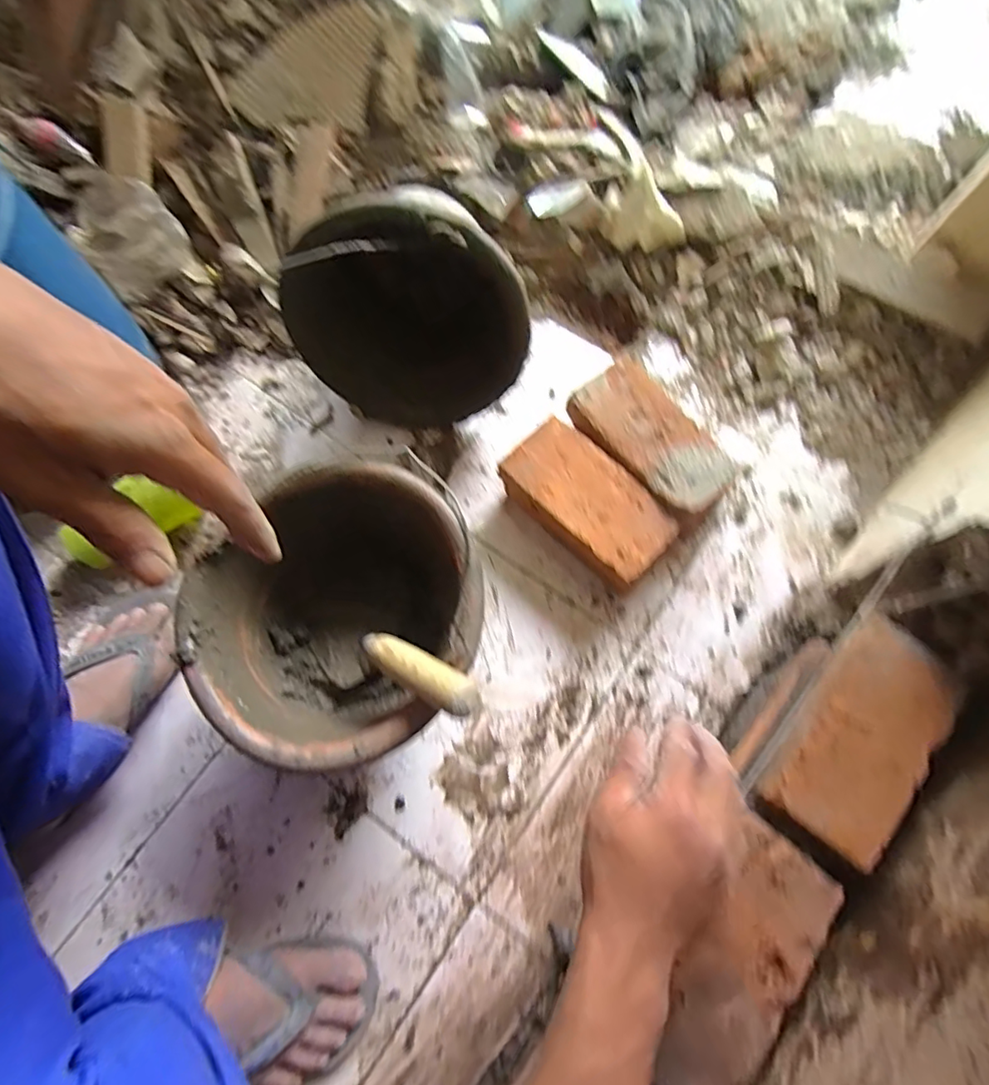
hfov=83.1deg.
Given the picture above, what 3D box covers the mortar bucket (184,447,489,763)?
[{"bbox_3d":[-0.131,0.077,0.538,0.242,0.169,0.254,0,73,0],"label":"mortar bucket"}]

